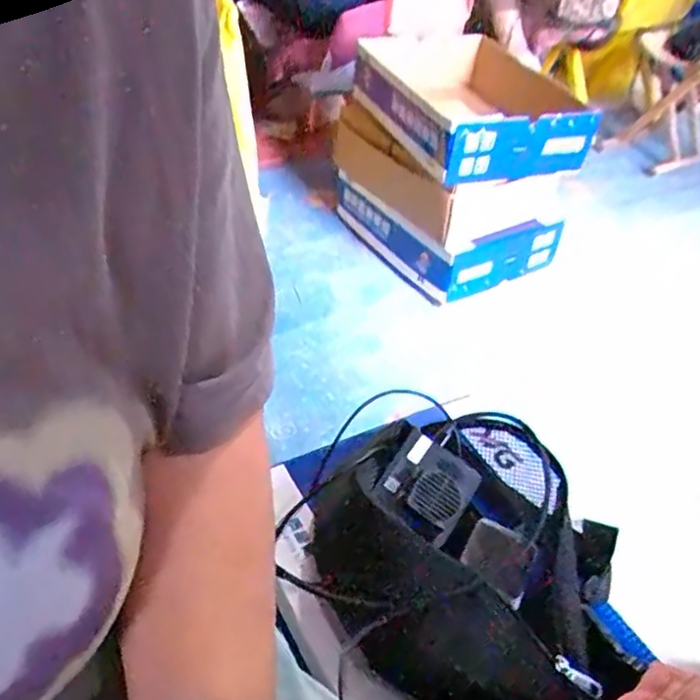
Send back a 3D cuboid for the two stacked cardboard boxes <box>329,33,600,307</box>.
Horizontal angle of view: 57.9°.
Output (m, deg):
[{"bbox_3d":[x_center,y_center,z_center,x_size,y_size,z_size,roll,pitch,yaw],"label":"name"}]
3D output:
[{"bbox_3d":[0.191,-0.424,1.354,0.373,0.354,0.548,-13,46,-22],"label":"two stacked cardboard boxes"}]

